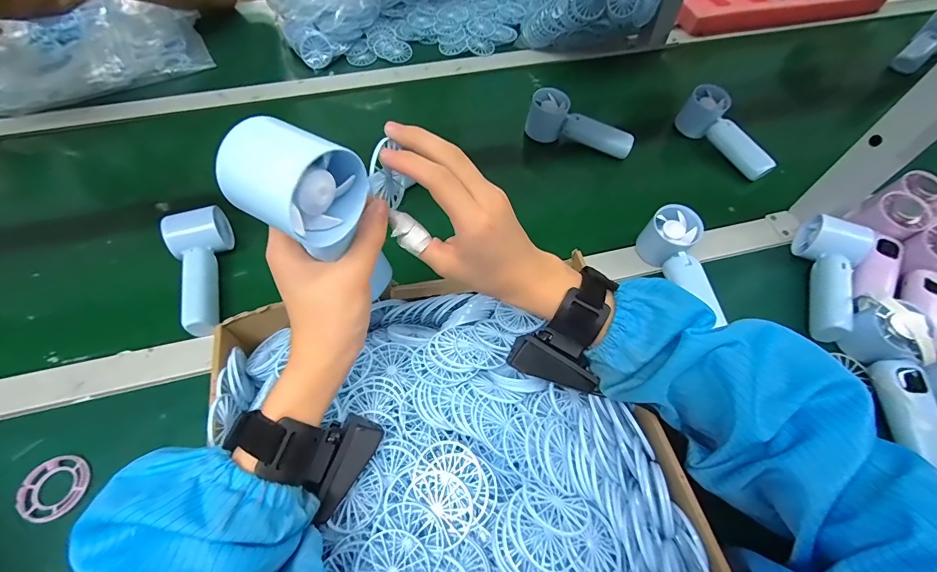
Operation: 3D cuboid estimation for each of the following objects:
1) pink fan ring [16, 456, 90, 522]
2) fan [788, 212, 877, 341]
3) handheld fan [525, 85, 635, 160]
[{"bbox_3d":[-0.367,0.179,0.362,0.052,0.009,0.054,0,61,0],"label":"pink fan ring"},{"bbox_3d":[0.417,-0.008,0.462,0.052,0.060,0.159,15,62,9],"label":"fan"},{"bbox_3d":[0.163,-0.232,0.591,0.151,0.059,0.044,21,63,12],"label":"handheld fan"}]

